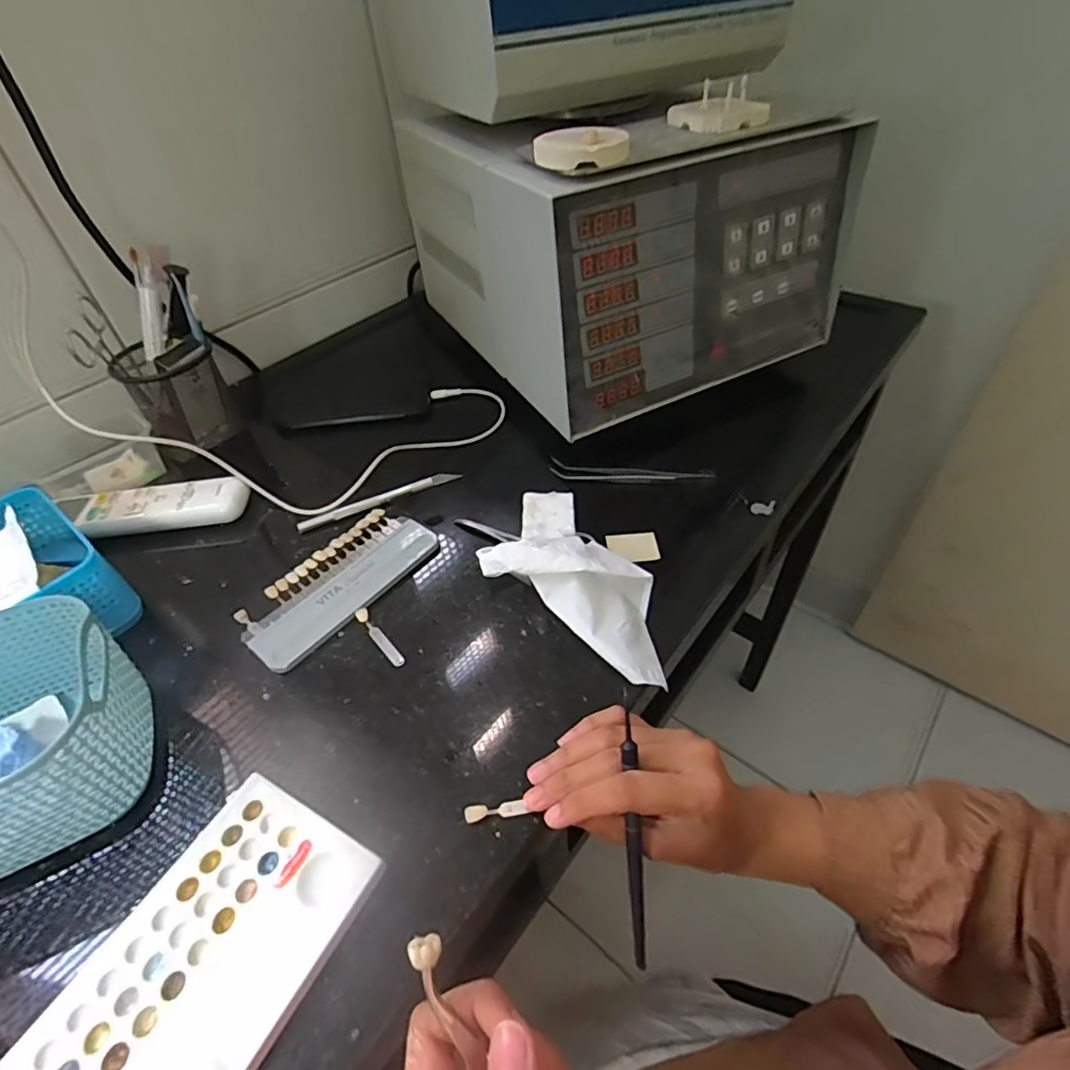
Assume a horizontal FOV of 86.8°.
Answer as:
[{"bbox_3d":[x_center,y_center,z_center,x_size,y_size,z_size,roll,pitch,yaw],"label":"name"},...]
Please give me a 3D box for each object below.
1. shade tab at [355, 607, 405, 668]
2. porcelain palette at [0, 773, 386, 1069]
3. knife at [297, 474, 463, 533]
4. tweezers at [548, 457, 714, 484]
[{"bbox_3d":[-0.105,0.069,0.382,0.008,0.004,0.056,-32,52,-24],"label":"shade tab"},{"bbox_3d":[-0.152,0.199,0.255,0.098,0.015,0.153,20,51,22],"label":"porcelain palette"},{"bbox_3d":[-0.131,-0.030,0.477,0.136,0.006,0.014,-22,49,-16],"label":"knife"},{"bbox_3d":[0.084,-0.053,0.506,0.142,0.012,0.018,8,47,12],"label":"tweezers"}]

